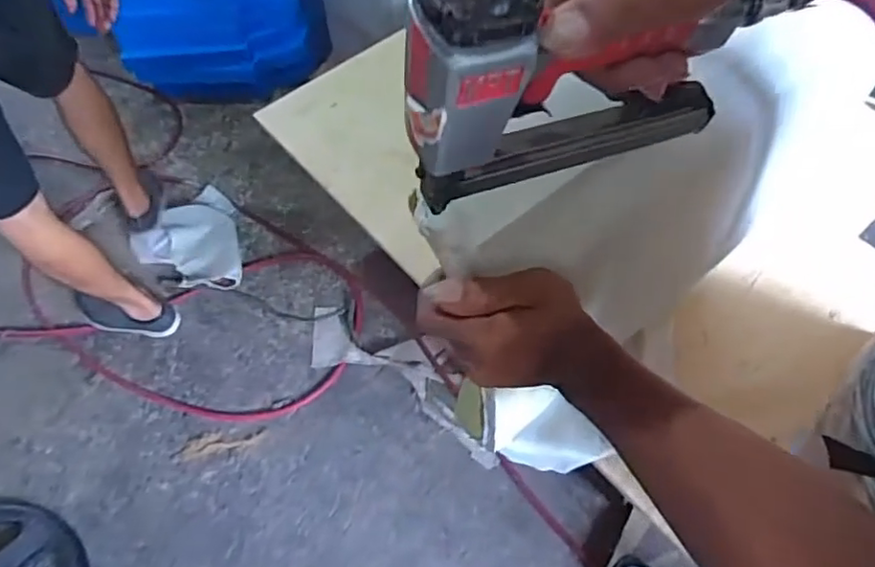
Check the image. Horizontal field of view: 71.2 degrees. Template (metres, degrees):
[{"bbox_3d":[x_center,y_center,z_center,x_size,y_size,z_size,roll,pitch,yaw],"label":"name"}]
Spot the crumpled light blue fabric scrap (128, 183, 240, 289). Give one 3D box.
[{"bbox_3d":[-0.648,-0.107,1.578,0.256,0.040,0.339,-15,58,-7],"label":"crumpled light blue fabric scrap"}]

